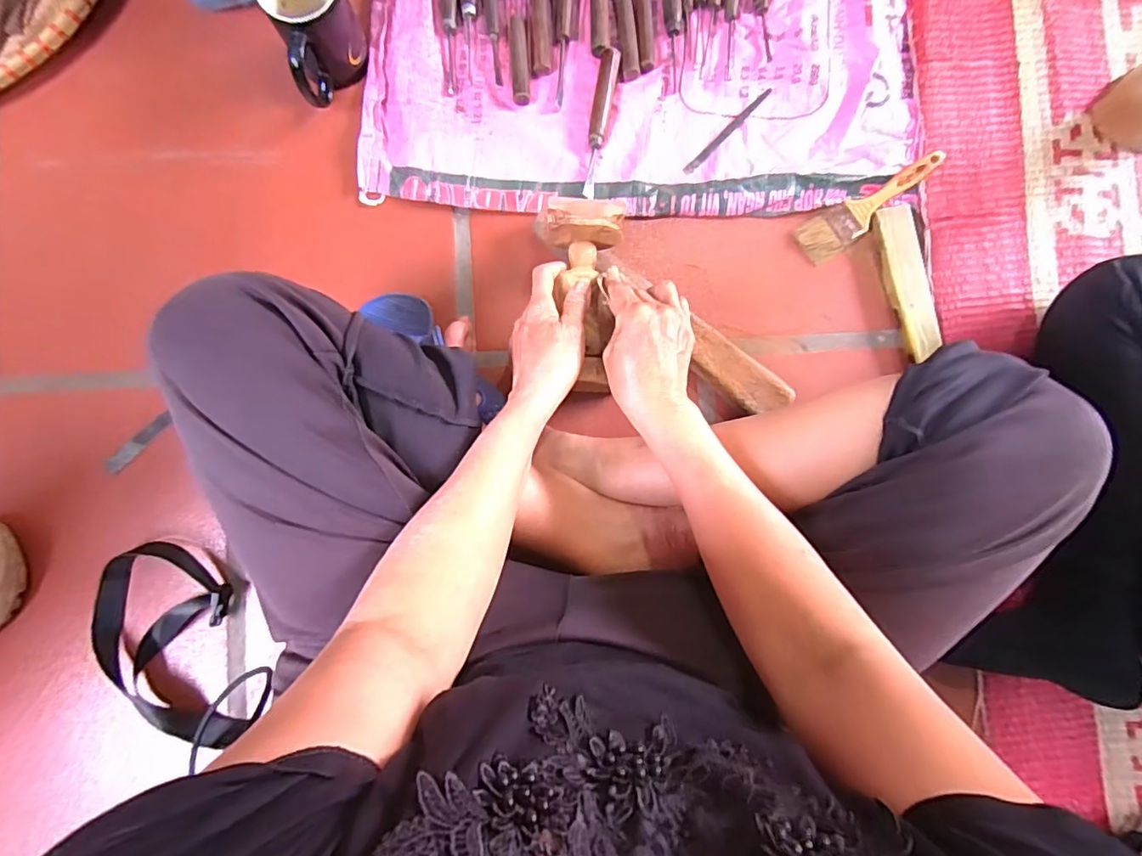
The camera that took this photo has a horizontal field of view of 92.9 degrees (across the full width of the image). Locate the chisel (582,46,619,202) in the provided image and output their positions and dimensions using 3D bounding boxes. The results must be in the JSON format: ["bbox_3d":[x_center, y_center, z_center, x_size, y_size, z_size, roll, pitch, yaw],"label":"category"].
[{"bbox_3d":[0.030,-0.341,0.606,0.020,0.017,0.166,11,87,0],"label":"chisel"}]

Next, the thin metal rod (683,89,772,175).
[{"bbox_3d":[0.180,-0.339,0.622,0.011,0.005,0.138,45,87,1],"label":"thin metal rod"}]

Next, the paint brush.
[{"bbox_3d":[0.336,-0.253,0.608,0.182,0.013,0.048,-36,88,-3],"label":"paint brush"}]

